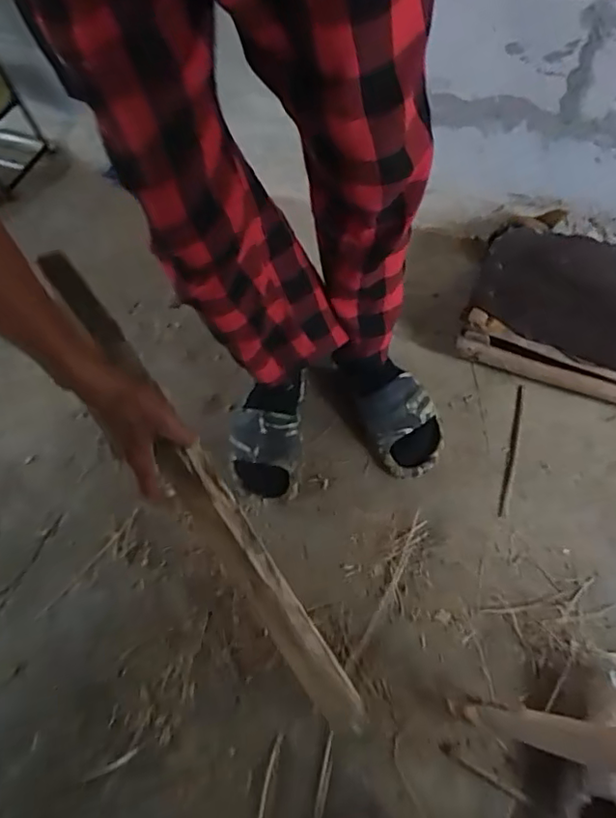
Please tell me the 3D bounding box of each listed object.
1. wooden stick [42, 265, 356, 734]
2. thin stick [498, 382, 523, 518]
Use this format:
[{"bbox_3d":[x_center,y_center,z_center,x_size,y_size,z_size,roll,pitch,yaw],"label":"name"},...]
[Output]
[{"bbox_3d":[-0.102,0.125,0.669,0.051,0.030,0.652,-32,103,-13],"label":"wooden stick"},{"bbox_3d":[0.342,0.066,0.968,0.014,0.010,0.239,11,64,15],"label":"thin stick"}]

